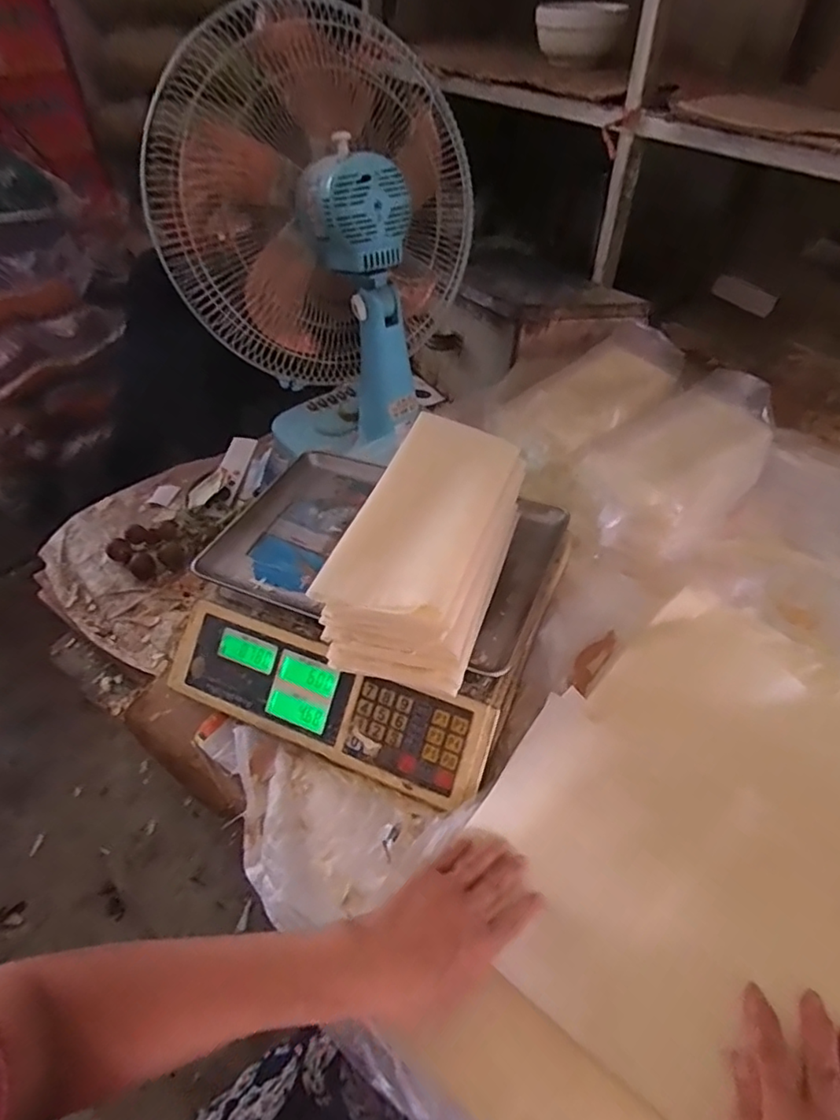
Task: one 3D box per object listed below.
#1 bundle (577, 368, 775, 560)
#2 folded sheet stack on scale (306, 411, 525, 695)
[{"bbox_3d":[0.322,-0.126,0.727,0.159,0.088,0.322,34,56,29],"label":"bundle"},{"bbox_3d":[0.009,-0.019,0.539,0.129,0.088,0.248,14,48,14],"label":"folded sheet stack on scale"}]

